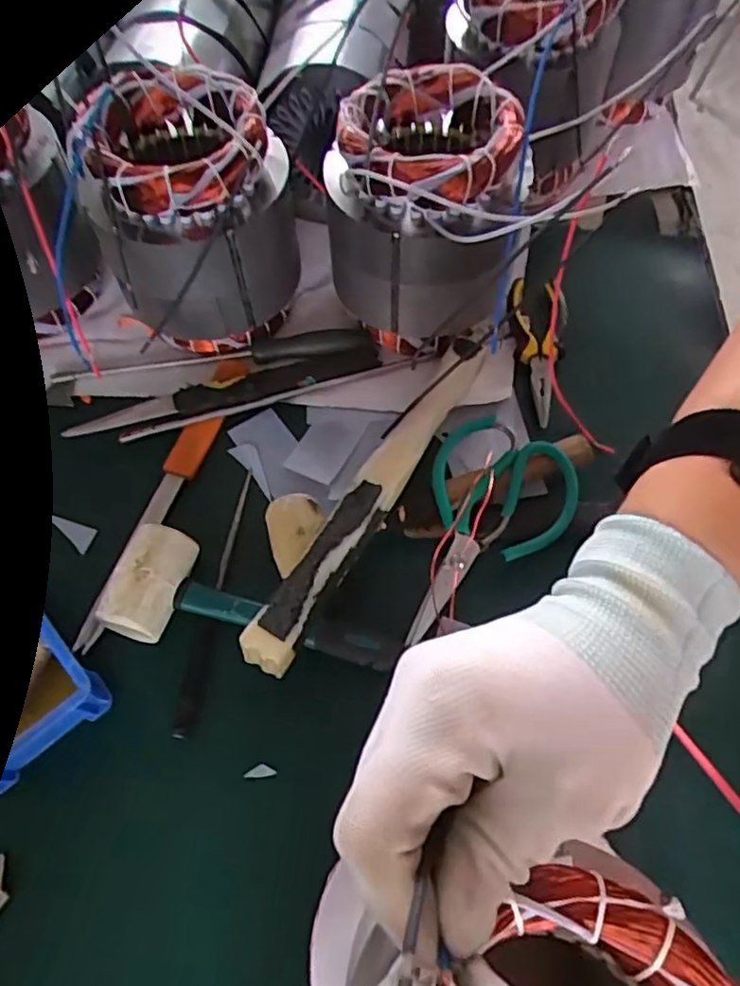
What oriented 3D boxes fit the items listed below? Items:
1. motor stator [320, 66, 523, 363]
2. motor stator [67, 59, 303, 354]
[{"bbox_3d":[0.036,-0.201,0.504,0.140,0.180,0.158,3,64,0],"label":"motor stator"},{"bbox_3d":[-0.134,-0.214,0.517,0.134,0.172,0.134,-10,64,-7],"label":"motor stator"}]

